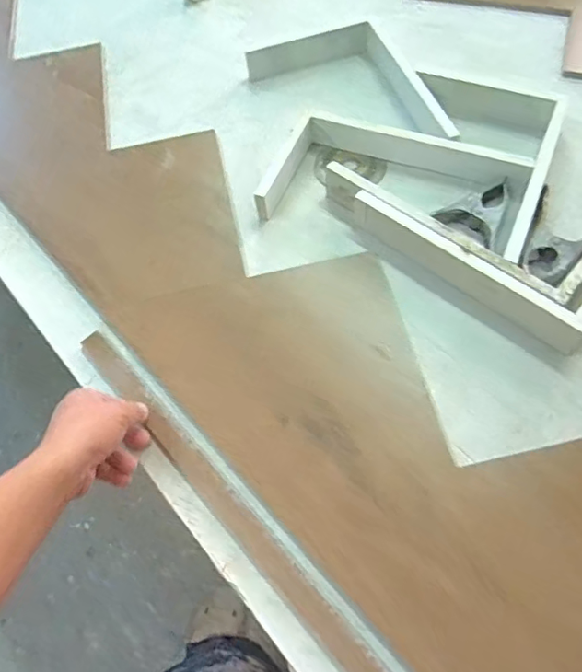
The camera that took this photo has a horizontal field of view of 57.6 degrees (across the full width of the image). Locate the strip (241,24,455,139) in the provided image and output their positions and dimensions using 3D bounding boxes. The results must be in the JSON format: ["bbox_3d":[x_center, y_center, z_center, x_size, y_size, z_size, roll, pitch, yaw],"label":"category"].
[{"bbox_3d":[0.109,-0.395,0.791,0.360,0.044,0.173,31,68,18],"label":"strip"}]

